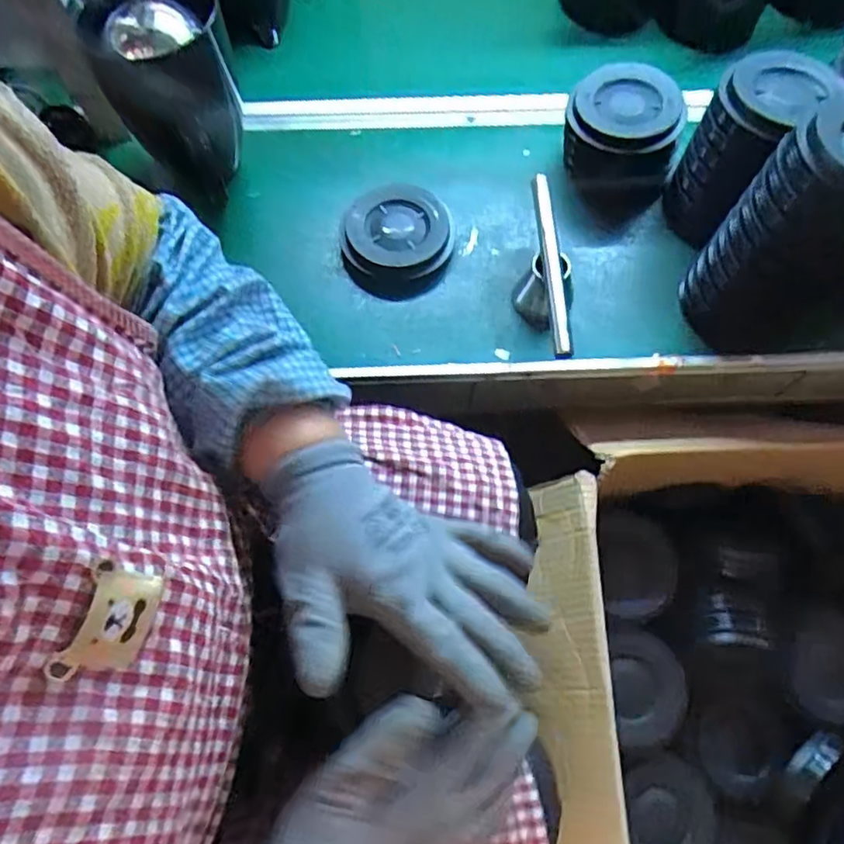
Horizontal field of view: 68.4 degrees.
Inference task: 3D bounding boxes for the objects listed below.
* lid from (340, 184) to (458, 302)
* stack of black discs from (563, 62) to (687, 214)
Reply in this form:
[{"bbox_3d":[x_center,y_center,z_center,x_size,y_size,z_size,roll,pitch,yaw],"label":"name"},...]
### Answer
[{"bbox_3d":[-0.025,-0.192,0.650,0.117,0.037,0.125,-2,65,-1],"label":"lid"},{"bbox_3d":[0.215,-0.308,0.674,0.118,0.098,0.096,12,66,6],"label":"stack of black discs"}]

